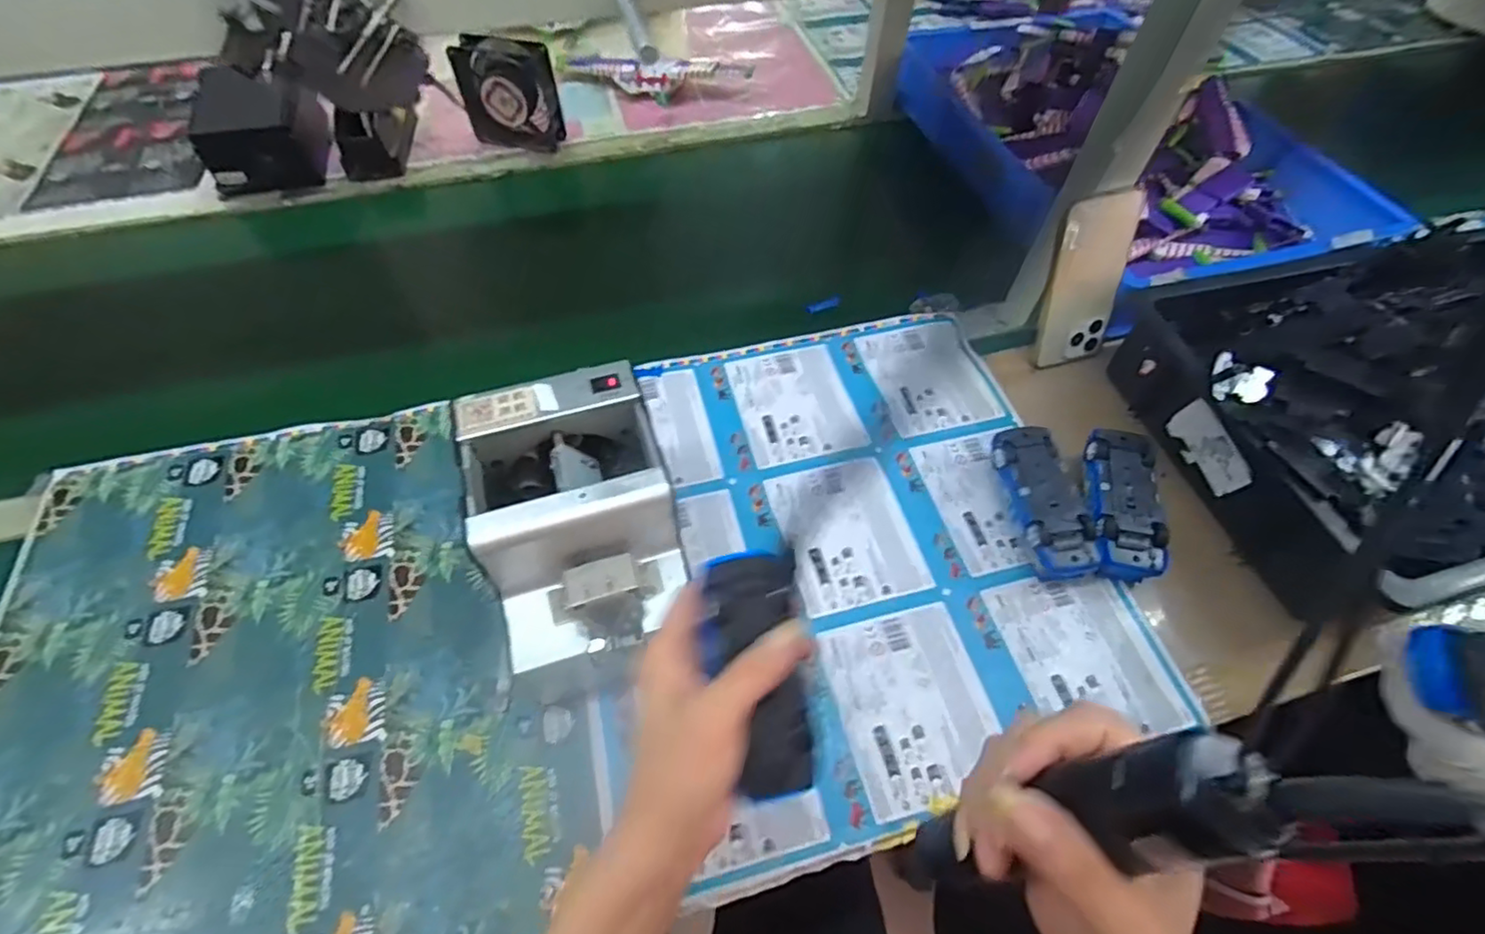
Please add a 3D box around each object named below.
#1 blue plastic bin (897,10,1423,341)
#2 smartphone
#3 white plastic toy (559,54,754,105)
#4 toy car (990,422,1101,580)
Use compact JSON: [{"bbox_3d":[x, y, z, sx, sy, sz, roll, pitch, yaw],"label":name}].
[{"bbox_3d":[0.465,-0.403,0.790,0.358,0.115,0.569,-12,57,-9],"label":"blue plastic bin"},{"bbox_3d":[0.324,-0.171,0.593,0.073,0.166,0.012,-9,38,-6],"label":"smartphone"},{"bbox_3d":[-0.138,-0.578,0.922,0.289,0.027,0.113,10,56,6],"label":"white plastic toy"},{"bbox_3d":[0.247,0.029,0.524,0.056,0.050,0.129,-7,56,-6],"label":"toy car"}]

